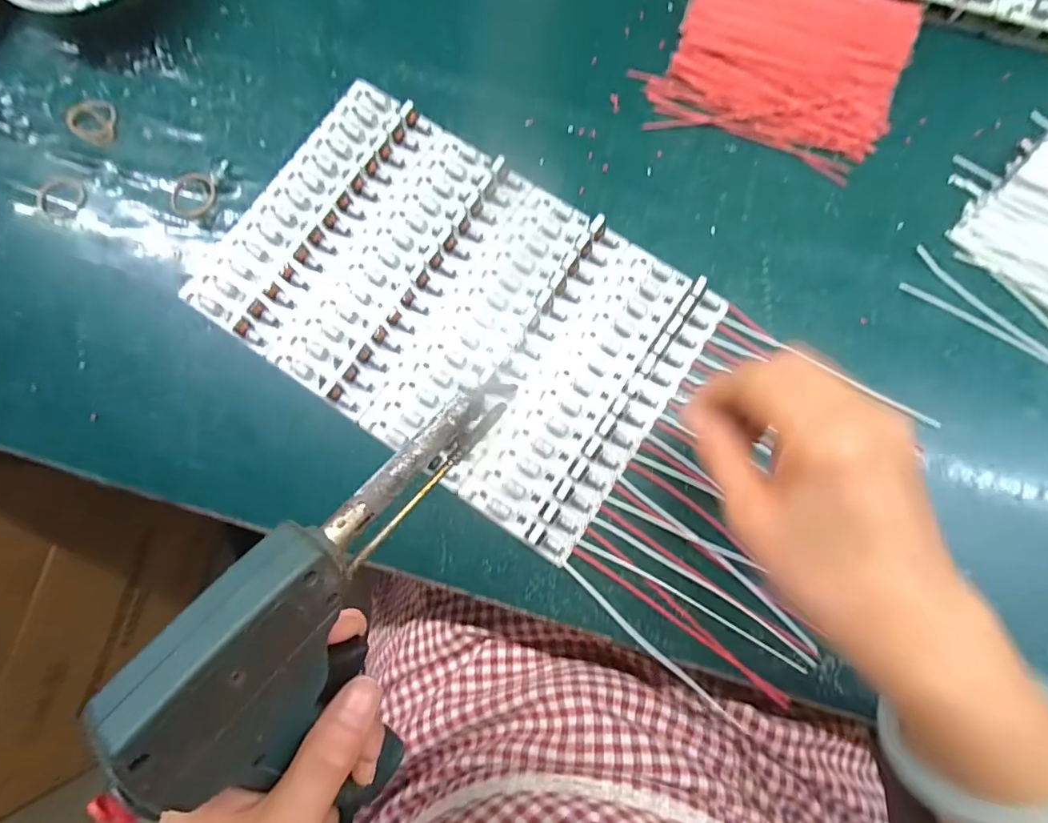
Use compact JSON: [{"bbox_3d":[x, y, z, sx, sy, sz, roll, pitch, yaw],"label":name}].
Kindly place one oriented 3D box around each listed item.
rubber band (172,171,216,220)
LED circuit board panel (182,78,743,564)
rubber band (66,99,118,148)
[{"bbox_3d":[-0.226,-0.148,0.354,0.033,0.004,0.033,0,81,2],"label":"rubber band"},{"bbox_3d":[-0.044,-0.071,0.329,0.294,0.015,0.191,35,83,7],"label":"LED circuit board panel"},{"bbox_3d":[-0.303,-0.205,0.366,0.046,0.004,0.031,32,83,6],"label":"rubber band"}]

